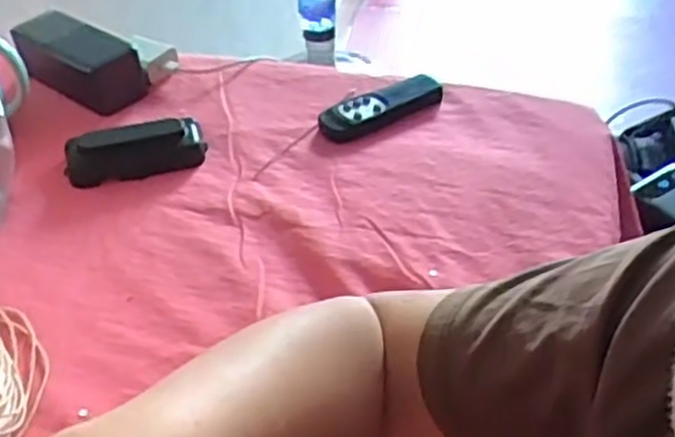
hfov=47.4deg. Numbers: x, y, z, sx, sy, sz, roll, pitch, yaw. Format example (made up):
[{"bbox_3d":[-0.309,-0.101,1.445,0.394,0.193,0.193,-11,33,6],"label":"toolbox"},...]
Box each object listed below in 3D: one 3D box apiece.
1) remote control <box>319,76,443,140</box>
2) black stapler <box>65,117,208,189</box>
[{"bbox_3d":[0.039,-0.096,0.652,0.112,0.014,0.035,-22,45,-21],"label":"remote control"},{"bbox_3d":[-0.159,-0.055,0.605,0.105,0.028,0.035,-14,42,-13],"label":"black stapler"}]

